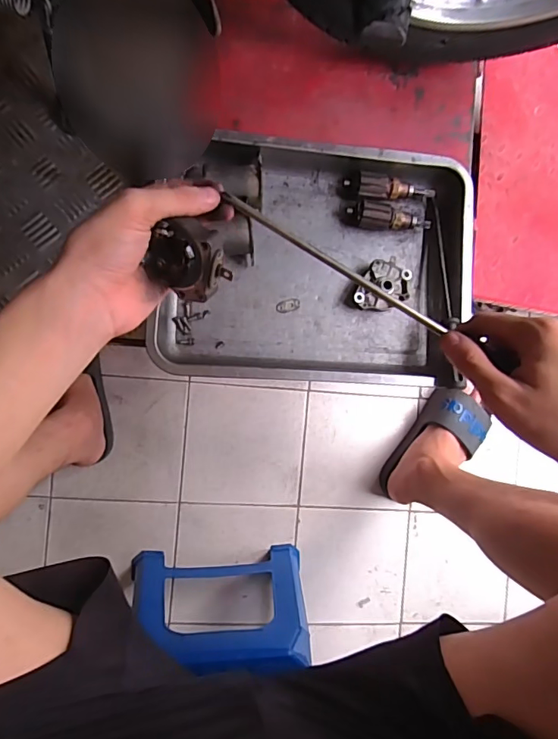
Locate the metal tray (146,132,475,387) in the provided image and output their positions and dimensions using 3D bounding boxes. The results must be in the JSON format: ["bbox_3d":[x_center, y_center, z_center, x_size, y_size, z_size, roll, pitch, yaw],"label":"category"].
[{"bbox_3d":[0.047,-0.132,0.578,0.388,0.057,0.289,3,90,-8],"label":"metal tray"}]

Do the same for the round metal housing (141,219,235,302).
[{"bbox_3d":[-0.063,-0.072,0.315,0.054,0.043,0.048,-9,92,-8],"label":"round metal housing"}]

